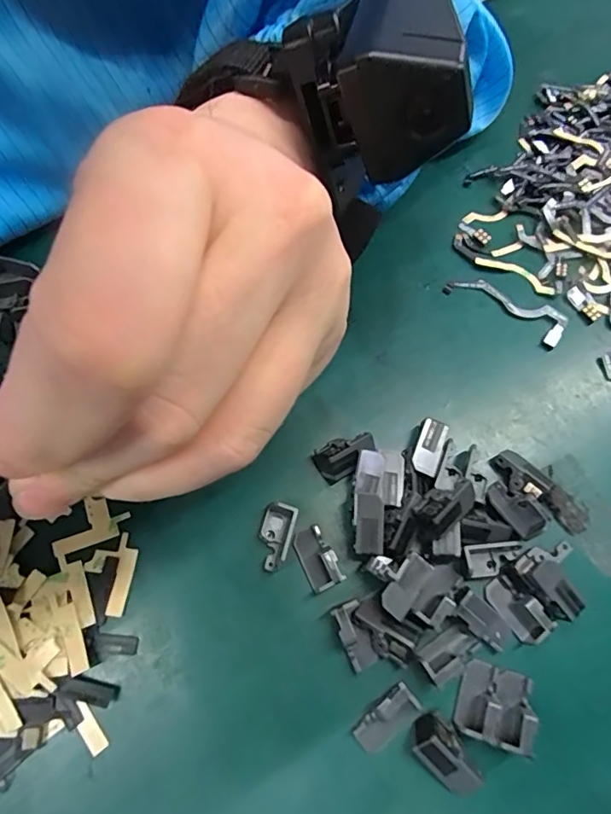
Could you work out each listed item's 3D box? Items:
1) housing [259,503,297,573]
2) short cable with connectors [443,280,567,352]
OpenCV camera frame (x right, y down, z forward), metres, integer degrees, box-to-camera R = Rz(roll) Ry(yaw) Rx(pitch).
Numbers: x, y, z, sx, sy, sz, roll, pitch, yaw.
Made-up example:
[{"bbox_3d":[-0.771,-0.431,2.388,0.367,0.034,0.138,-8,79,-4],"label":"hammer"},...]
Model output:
[{"bbox_3d":[-0.011,0.045,0.170,0.012,0.007,0.022,16,70,3],"label":"housing"},{"bbox_3d":[0.087,-0.044,0.212,0.052,0.004,0.018,29,71,8],"label":"short cable with connectors"}]

